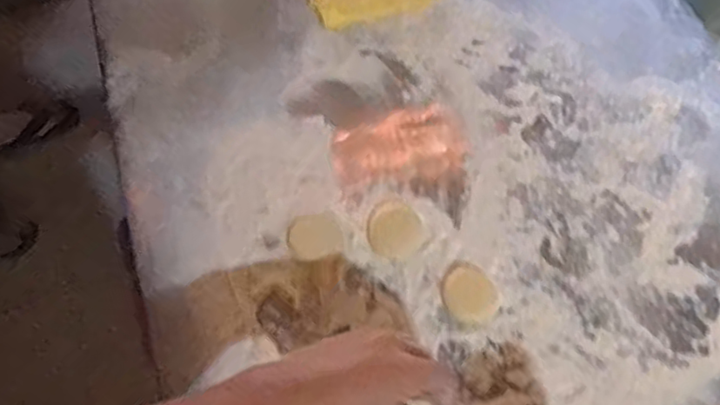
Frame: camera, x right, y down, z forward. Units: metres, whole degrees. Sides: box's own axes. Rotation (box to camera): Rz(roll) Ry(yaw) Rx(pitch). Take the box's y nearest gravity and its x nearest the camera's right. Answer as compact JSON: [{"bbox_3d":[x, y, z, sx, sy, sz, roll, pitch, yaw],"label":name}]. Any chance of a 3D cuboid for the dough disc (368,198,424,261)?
[{"bbox_3d":[0.032,0.026,0.600,0.052,0.007,0.053,0,65,-1],"label":"dough disc"}]

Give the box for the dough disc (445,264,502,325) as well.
[{"bbox_3d":[0.100,0.081,0.585,0.047,0.004,0.053,-4,66,-3],"label":"dough disc"}]

